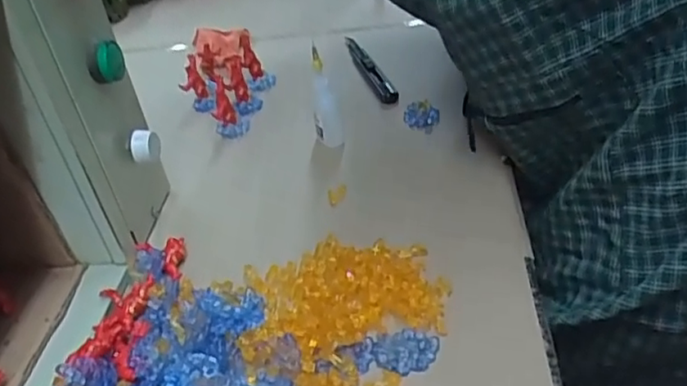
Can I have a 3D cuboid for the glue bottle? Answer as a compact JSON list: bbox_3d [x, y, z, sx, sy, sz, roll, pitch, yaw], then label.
[{"bbox_3d":[-0.016,-0.083,0.565,0.023,0.087,0.022,-9,36,-1],"label":"glue bottle"}]

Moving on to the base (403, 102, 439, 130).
[{"bbox_3d":[0.073,-0.073,0.597,0.032,0.016,0.029,-4,36,7],"label":"base"}]

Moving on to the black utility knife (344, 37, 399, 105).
[{"bbox_3d":[0.027,-0.137,0.685,0.018,0.013,0.163,-12,38,-9],"label":"black utility knife"}]

